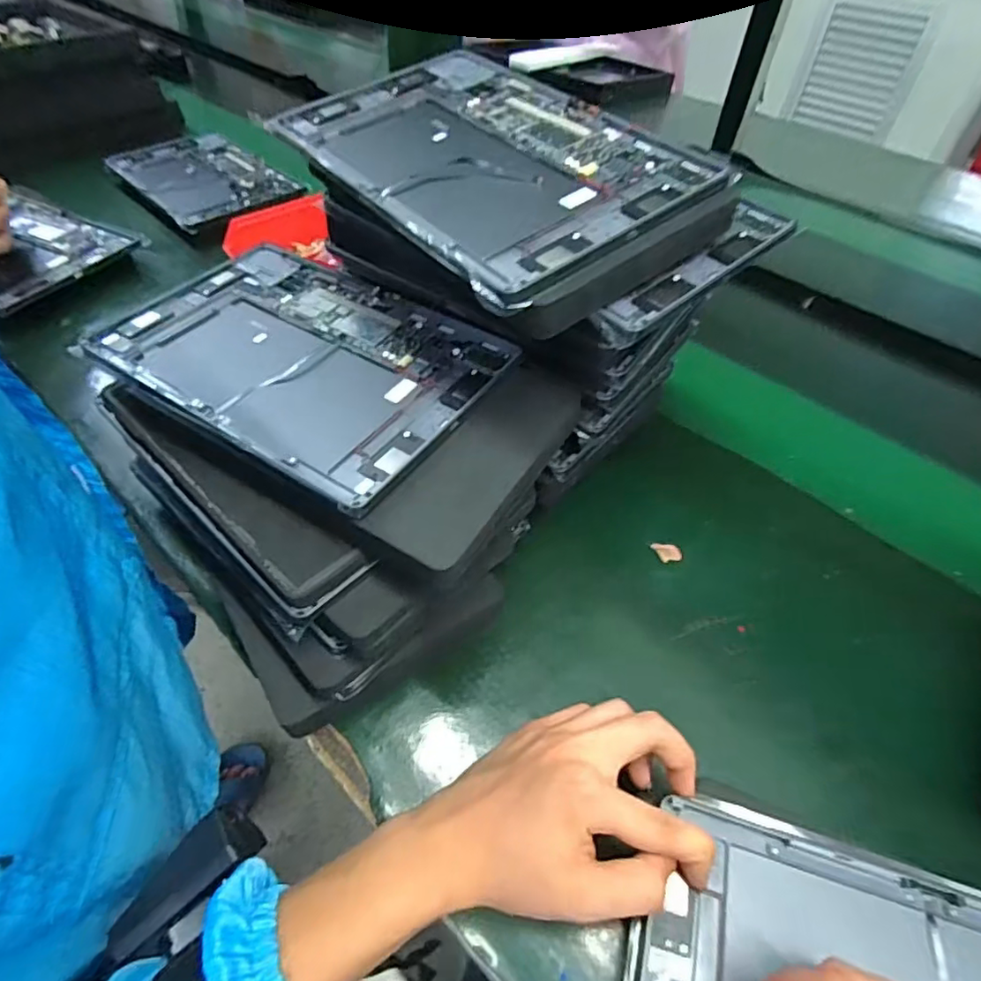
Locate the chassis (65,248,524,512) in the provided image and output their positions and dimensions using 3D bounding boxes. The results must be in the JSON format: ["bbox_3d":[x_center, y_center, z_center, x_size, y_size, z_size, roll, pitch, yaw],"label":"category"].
[{"bbox_3d":[-0.128,-0.095,0.389,0.253,0.014,0.167,28,52,19],"label":"chassis"}]

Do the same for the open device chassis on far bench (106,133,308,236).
[{"bbox_3d":[-0.378,-0.411,0.758,0.242,0.021,0.165,37,55,25],"label":"open device chassis on far bench"}]

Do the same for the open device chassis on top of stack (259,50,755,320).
[{"bbox_3d":[-0.006,-0.211,0.357,0.178,0.008,0.262,-36,62,-19],"label":"open device chassis on top of stack"}]

